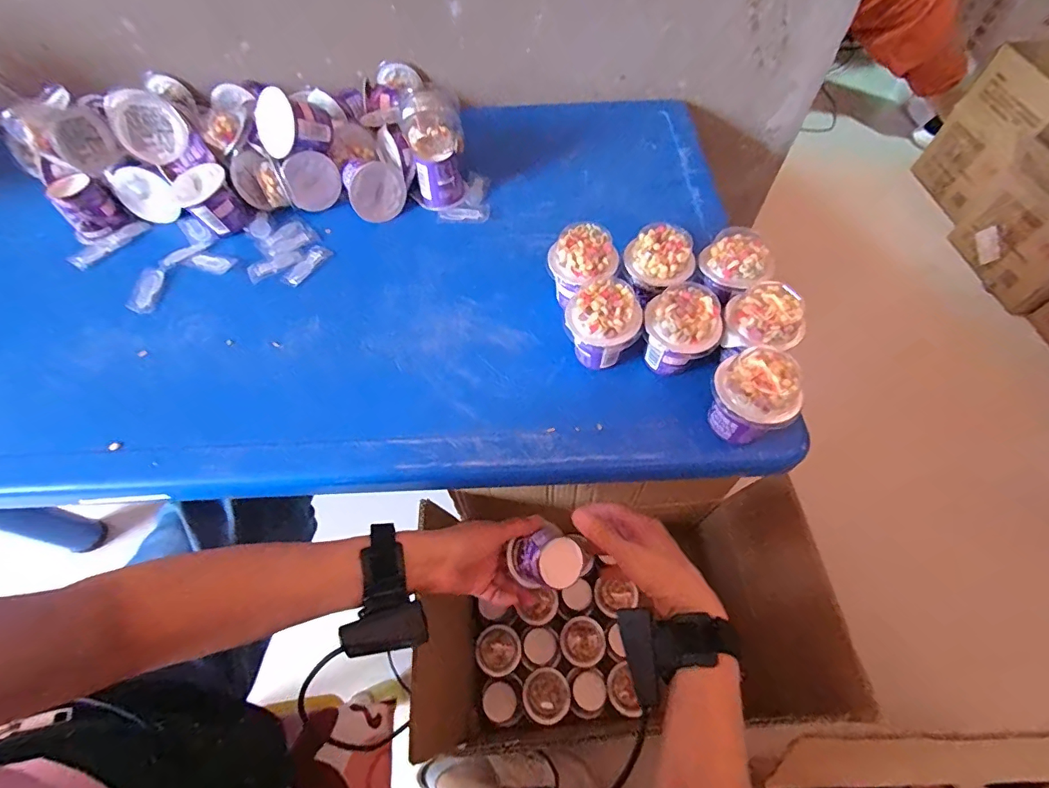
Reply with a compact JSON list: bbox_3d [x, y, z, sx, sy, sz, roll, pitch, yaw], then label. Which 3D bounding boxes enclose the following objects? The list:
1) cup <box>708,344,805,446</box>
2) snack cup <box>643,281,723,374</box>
[{"bbox_3d":[0.195,0.003,0.398,0.059,0.068,0.067,-35,64,-17],"label":"cup"},{"bbox_3d":[0.144,-0.057,0.434,0.063,0.069,0.058,-1,59,2],"label":"snack cup"}]

